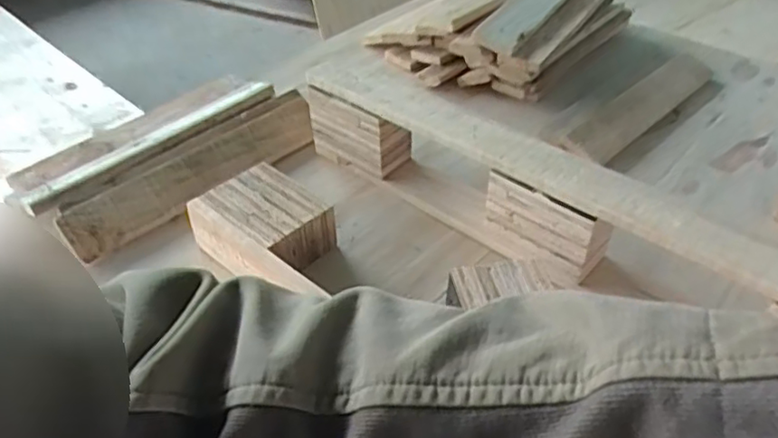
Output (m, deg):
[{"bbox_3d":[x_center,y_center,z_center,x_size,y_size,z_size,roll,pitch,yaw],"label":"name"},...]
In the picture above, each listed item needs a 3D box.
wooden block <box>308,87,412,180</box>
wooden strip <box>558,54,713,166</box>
[{"bbox_3d":[-0.038,-0.125,0.851,0.132,0.103,0.065,33,51,32],"label":"wooden block"},{"bbox_3d":[0.401,-0.180,0.995,0.075,0.032,0.383,32,50,31],"label":"wooden strip"}]

